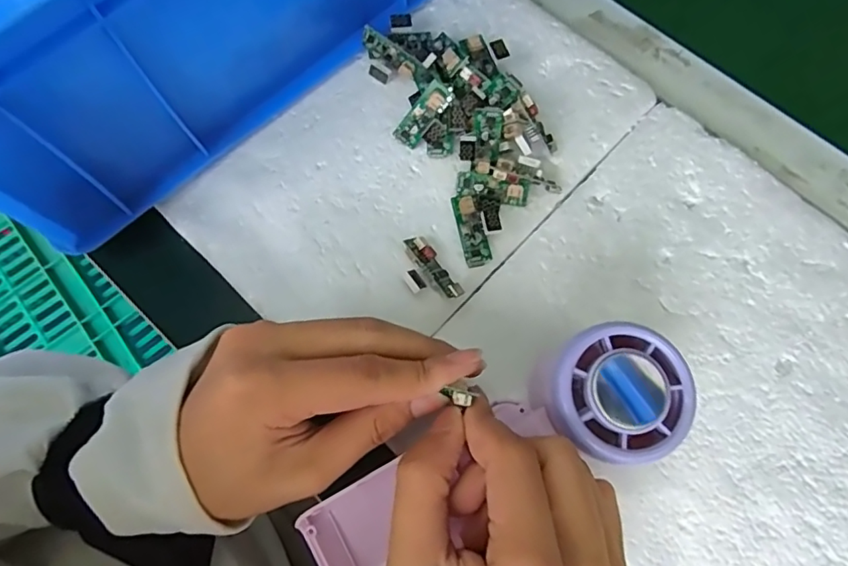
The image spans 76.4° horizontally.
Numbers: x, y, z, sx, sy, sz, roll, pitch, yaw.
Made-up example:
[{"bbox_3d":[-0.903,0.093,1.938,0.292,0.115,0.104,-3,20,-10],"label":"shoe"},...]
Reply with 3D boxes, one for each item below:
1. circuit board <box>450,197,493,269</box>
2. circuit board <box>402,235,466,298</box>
[{"bbox_3d":[0.025,-0.028,0.286,0.013,0.004,0.039,-16,77,13],"label":"circuit board"},{"bbox_3d":[0.005,-0.007,0.280,0.012,0.009,0.038,-37,75,-10],"label":"circuit board"}]

